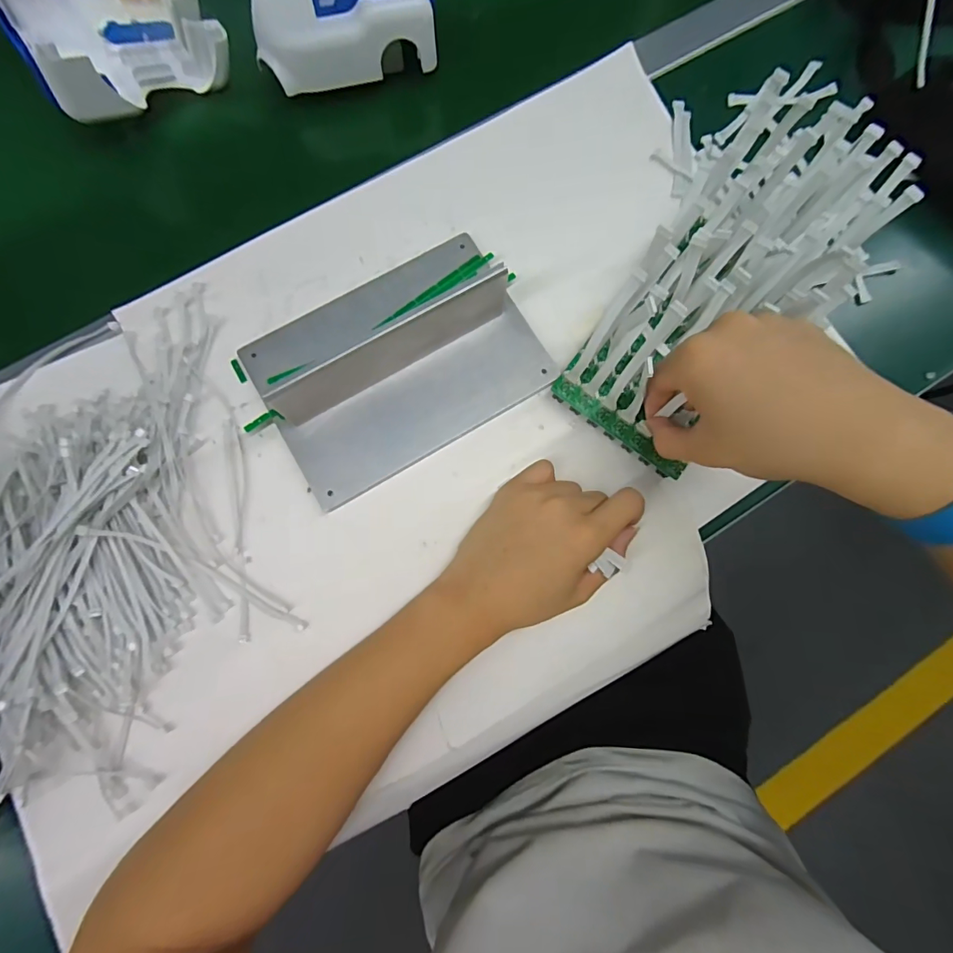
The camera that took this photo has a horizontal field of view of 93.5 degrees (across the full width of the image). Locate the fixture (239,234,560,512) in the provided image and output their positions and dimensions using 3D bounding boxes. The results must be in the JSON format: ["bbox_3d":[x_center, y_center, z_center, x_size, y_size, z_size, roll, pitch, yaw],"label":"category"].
[{"bbox_3d":[-0.058,-0.089,0.315,0.196,0.052,0.144,-30,82,-6],"label":"fixture"}]

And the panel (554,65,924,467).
[{"bbox_3d":[0.159,-0.135,0.287,0.143,0.075,0.248,43,96,5],"label":"panel"}]

